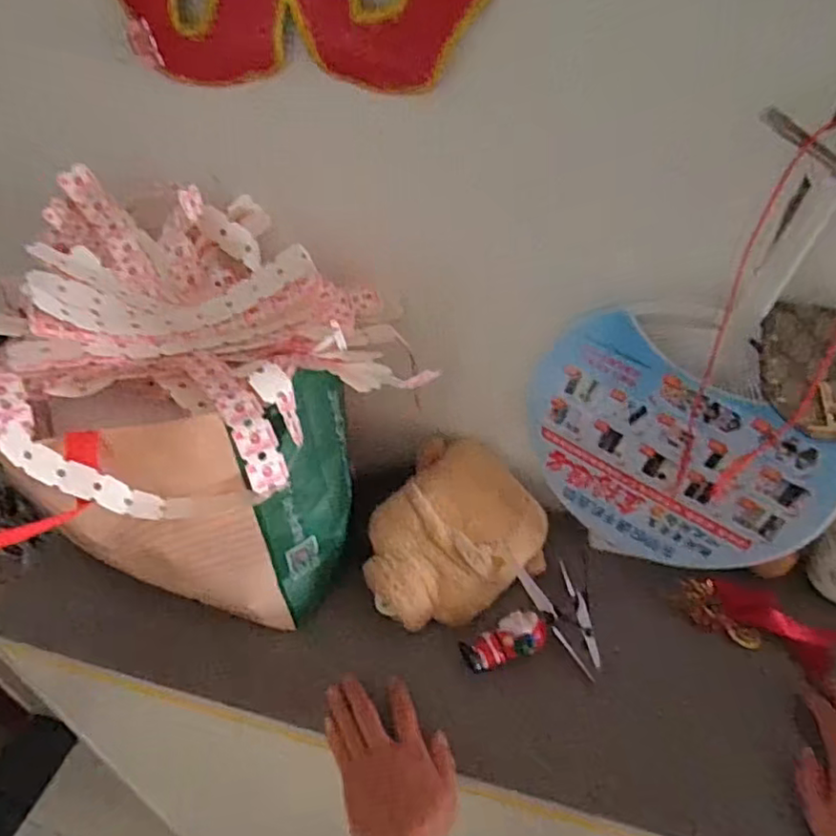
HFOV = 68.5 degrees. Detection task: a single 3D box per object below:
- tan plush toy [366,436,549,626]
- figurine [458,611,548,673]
[{"bbox_3d":[0.033,0.113,0.629,0.199,0.077,0.153,-27,47,-26],"label":"tan plush toy"},{"bbox_3d":[0.080,0.206,0.564,0.076,0.025,0.039,-14,43,-14],"label":"figurine"}]

